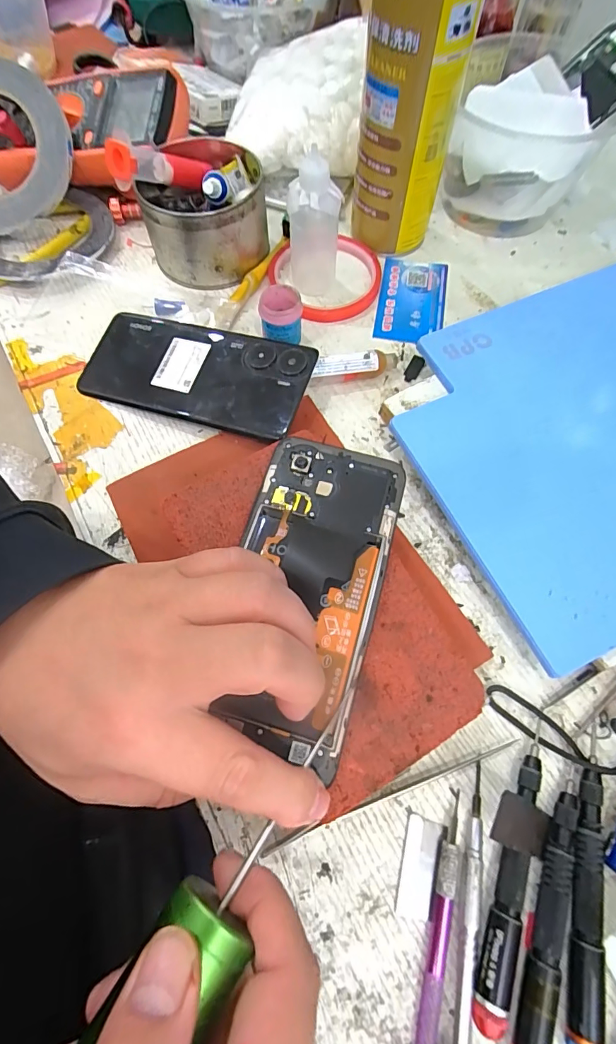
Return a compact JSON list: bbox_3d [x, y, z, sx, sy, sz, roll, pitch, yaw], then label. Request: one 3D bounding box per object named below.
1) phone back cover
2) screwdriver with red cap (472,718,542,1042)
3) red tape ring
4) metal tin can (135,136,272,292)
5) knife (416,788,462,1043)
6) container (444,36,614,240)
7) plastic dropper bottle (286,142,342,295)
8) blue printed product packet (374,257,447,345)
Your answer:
[{"bbox_3d":[-0.081,-0.106,0.303,0.163,0.006,0.072,16,75,14],"label":"phone back cover"},{"bbox_3d":[0.096,0.155,0.198,0.018,0.014,0.119,21,69,9],"label":"screwdriver with red cap"},{"bbox_3d":[0.015,-0.193,0.346,0.090,0.011,0.082,0,67,0],"label":"red tape ring"},{"bbox_3d":[-0.078,-0.244,0.339,0.090,0.053,0.095,0,67,0],"label":"metal tin can"},{"bbox_3d":[0.055,0.192,0.186,0.010,0.008,0.134,15,68,6],"label":"knife"},{"bbox_3d":[0.170,-0.308,0.356,0.103,0.085,0.108,13,68,6],"label":"container"},{"bbox_3d":[0.004,-0.215,0.315,0.035,0.086,0.030,4,67,2],"label":"plastic dropper bottle"},{"bbox_3d":[0.083,-0.179,0.347,0.052,0.004,0.086,10,67,4],"label":"blue printed product packet"}]

